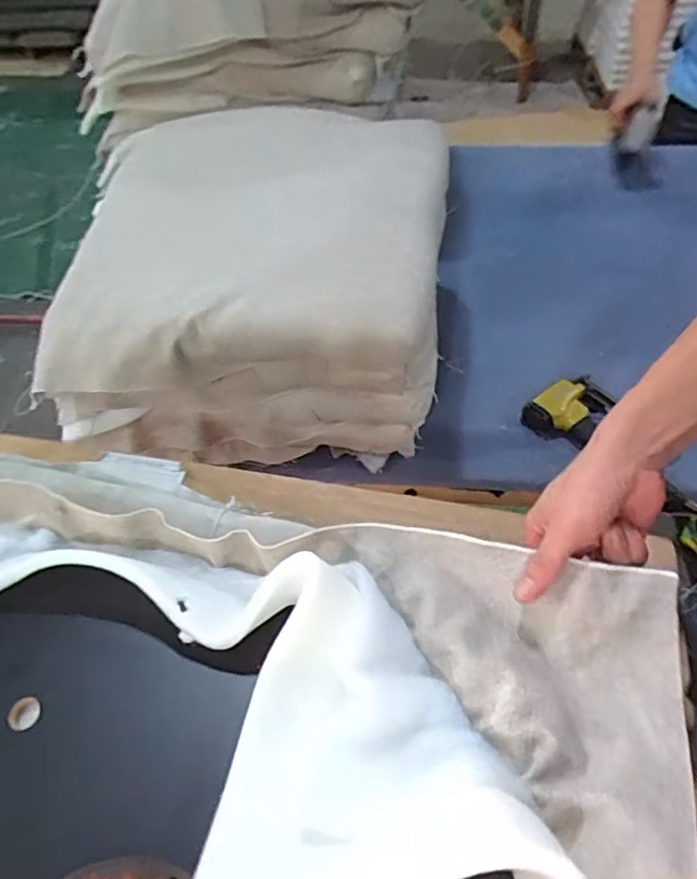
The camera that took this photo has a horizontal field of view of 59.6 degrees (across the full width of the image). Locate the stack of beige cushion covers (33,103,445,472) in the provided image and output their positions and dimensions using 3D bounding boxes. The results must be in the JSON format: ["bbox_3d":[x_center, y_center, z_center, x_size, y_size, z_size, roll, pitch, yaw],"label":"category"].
[{"bbox_3d":[-0.127,-0.238,0.918,0.521,0.290,0.537,2,53,6],"label":"stack of beige cushion covers"}]

